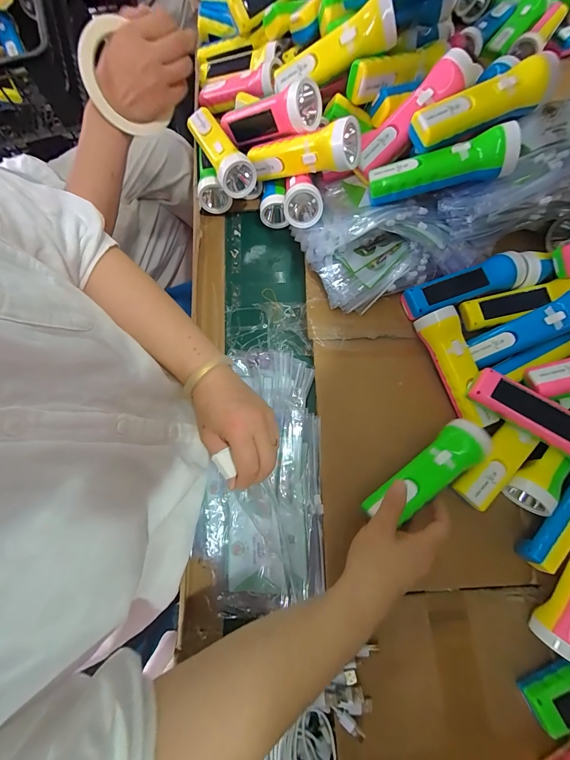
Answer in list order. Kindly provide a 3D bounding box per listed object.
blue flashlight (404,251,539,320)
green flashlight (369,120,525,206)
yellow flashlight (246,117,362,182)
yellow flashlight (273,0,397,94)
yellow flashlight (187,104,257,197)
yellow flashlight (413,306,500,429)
[{"bbox_3d":[0.265,-0.135,0.437,0.193,0.047,0.054,-15,76,-3],"label":"blue flashlight"},{"bbox_3d":[0.192,-0.262,0.382,0.169,0.044,0.050,-7,75,16],"label":"green flashlight"},{"bbox_3d":[0.021,-0.319,0.426,0.169,0.055,0.047,14,74,31],"label":"yellow flashlight"},{"bbox_3d":[0.064,-0.452,0.425,0.166,0.042,0.052,-4,73,27],"label":"yellow flashlight"},{"bbox_3d":[-0.100,-0.355,0.474,0.055,0.055,0.169,-27,77,-6],"label":"yellow flashlight"},{"bbox_3d":[0.227,-0.018,0.404,0.047,0.046,0.159,-21,76,-5],"label":"yellow flashlight"}]

